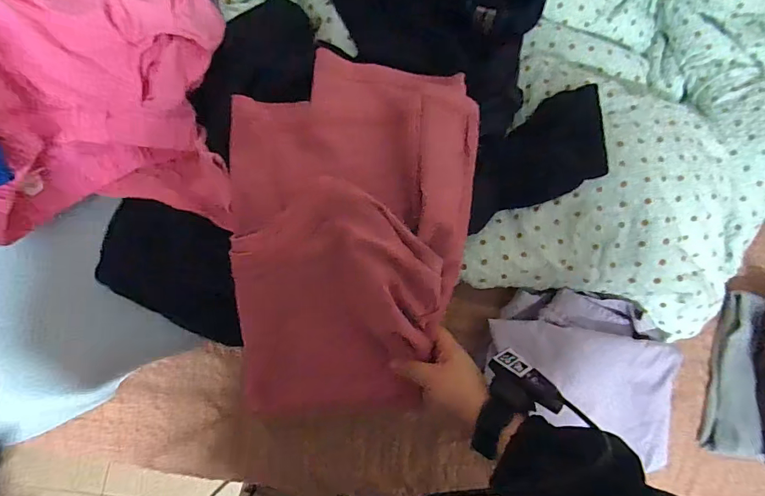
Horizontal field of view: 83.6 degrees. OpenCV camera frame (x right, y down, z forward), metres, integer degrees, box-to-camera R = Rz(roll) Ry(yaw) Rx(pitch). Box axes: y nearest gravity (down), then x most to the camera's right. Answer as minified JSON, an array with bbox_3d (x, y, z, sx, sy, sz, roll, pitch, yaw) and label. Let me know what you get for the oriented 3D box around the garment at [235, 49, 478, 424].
[{"bbox_3d":[-0.029,0.007,0.466,0.233,0.151,0.357,1,84,-7],"label":"garment"}]

